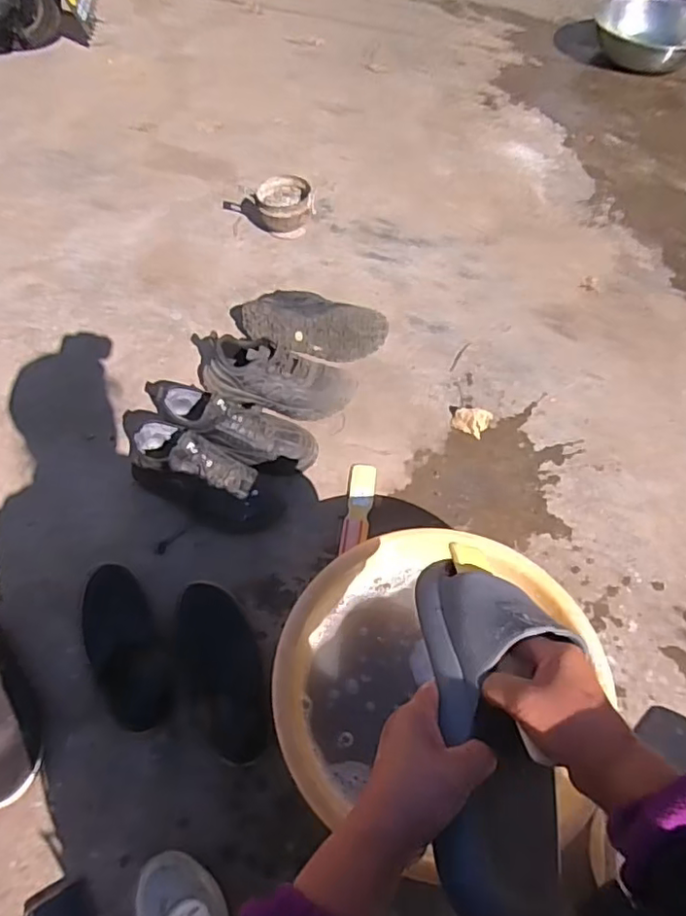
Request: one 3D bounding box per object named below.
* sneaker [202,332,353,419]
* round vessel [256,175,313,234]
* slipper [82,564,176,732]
[{"bbox_3d":[-0.129,-0.149,1.133,0.300,0.110,0.098,13,56,9],"label":"sneaker"},{"bbox_3d":[-0.144,-0.610,1.463,0.134,0.085,0.156,-3,55,-1],"label":"round vessel"},{"bbox_3d":[-0.329,0.278,0.895,0.105,0.052,0.259,-24,58,-15],"label":"slipper"}]

